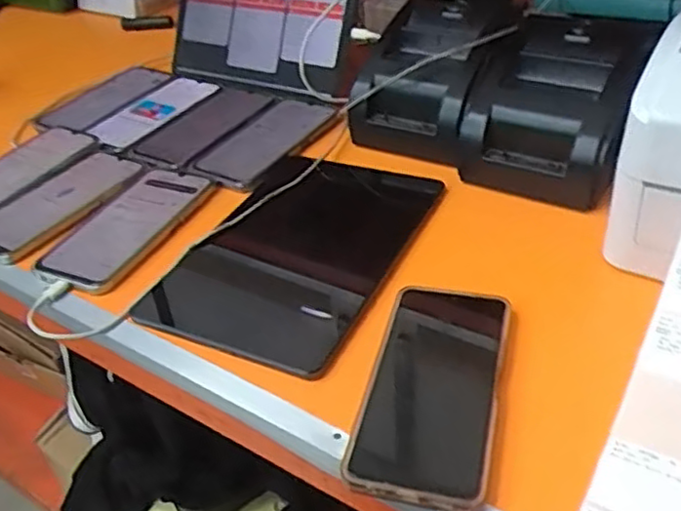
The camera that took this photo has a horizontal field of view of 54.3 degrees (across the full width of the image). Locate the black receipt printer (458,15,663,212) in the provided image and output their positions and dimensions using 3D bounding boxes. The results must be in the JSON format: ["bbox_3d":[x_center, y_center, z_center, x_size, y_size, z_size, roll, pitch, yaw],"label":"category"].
[{"bbox_3d":[0.190,-0.132,0.593,0.136,0.098,0.154,16,44,26],"label":"black receipt printer"}]

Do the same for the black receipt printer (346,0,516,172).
[{"bbox_3d":[0.092,-0.178,0.666,0.127,0.100,0.145,17,45,27],"label":"black receipt printer"}]

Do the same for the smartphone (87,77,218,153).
[{"bbox_3d":[-0.221,-0.167,0.775,0.083,0.013,0.168,18,45,27],"label":"smartphone"}]

